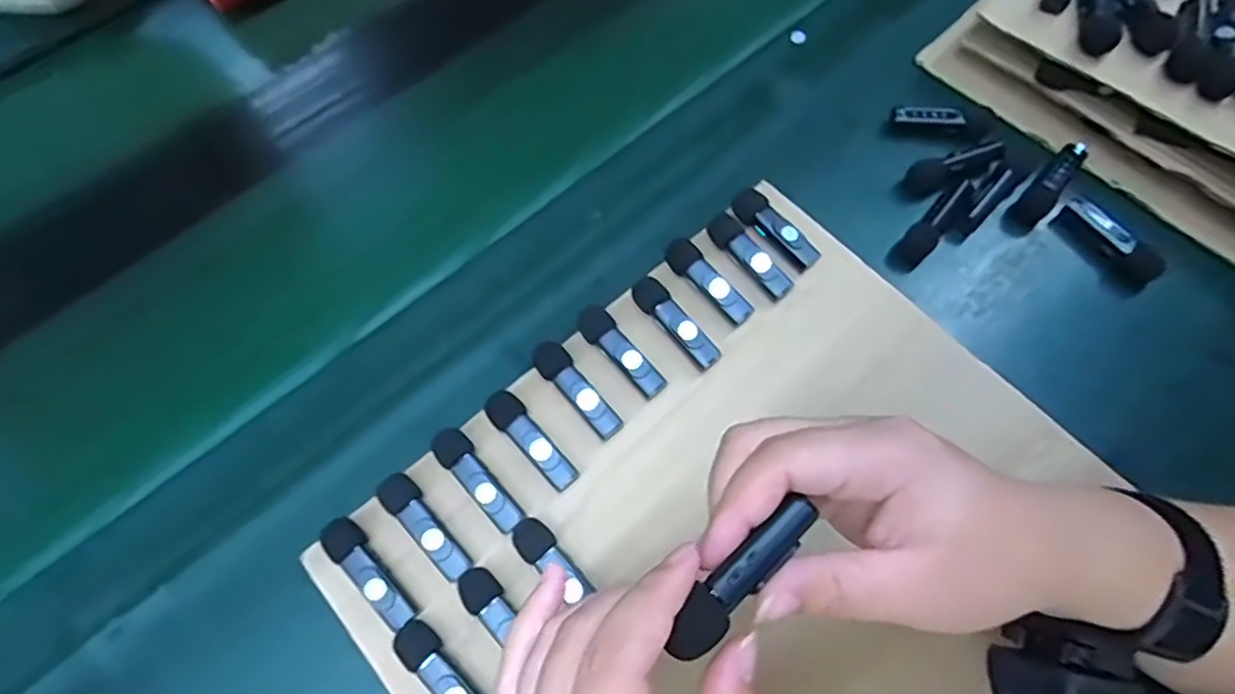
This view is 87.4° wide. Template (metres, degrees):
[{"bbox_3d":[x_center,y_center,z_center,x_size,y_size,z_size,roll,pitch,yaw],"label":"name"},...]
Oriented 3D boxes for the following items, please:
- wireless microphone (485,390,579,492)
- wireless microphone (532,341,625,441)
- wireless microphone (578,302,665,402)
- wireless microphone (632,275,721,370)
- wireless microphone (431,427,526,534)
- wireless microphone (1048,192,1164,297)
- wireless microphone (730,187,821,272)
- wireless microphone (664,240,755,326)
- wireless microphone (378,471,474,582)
[{"bbox_3d":[-0.048,0.050,0.351,0.018,0.010,0.064,-40,75,-14],"label":"wireless microphone"},{"bbox_3d":[-0.023,0.023,0.360,0.019,0.011,0.064,-38,75,-13],"label":"wireless microphone"},{"bbox_3d":[0.001,0.002,0.368,0.019,0.009,0.064,-38,75,-13],"label":"wireless microphone"},{"bbox_3d":[0.033,-0.015,0.374,0.018,0.011,0.064,-37,74,-13],"label":"wireless microphone"},{"bbox_3d":[-0.075,0.069,0.343,0.018,0.009,0.065,-41,75,-14],"label":"wireless microphone"},{"bbox_3d":[0.296,-0.062,0.392,0.024,0.018,0.064,-32,73,-11],"label":"wireless microphone"},{"bbox_3d":[0.096,-0.073,0.399,0.021,0.011,0.063,-37,74,-13],"label":"wireless microphone"},{"bbox_3d":[0.053,-0.039,0.384,0.019,0.012,0.063,-37,74,-13],"label":"wireless microphone"},{"bbox_3d":[-0.100,0.092,0.335,0.018,0.010,0.064,-43,76,-14],"label":"wireless microphone"}]

